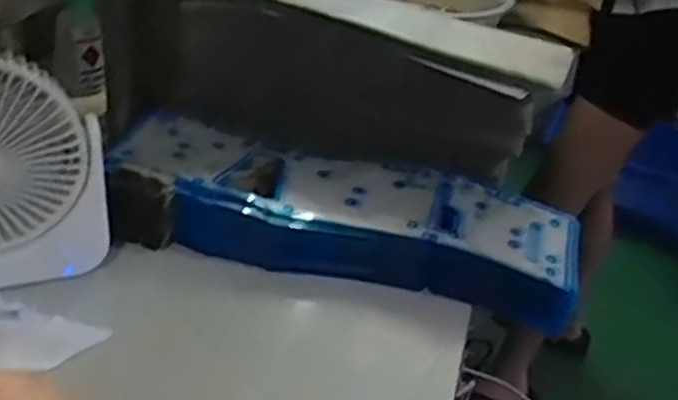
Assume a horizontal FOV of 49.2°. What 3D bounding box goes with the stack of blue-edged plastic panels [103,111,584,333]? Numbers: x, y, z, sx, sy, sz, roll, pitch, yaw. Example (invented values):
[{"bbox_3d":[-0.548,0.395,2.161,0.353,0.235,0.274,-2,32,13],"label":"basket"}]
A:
[{"bbox_3d":[0.003,0.018,0.710,0.450,0.061,0.140,13,33,9],"label":"stack of blue-edged plastic panels"}]

